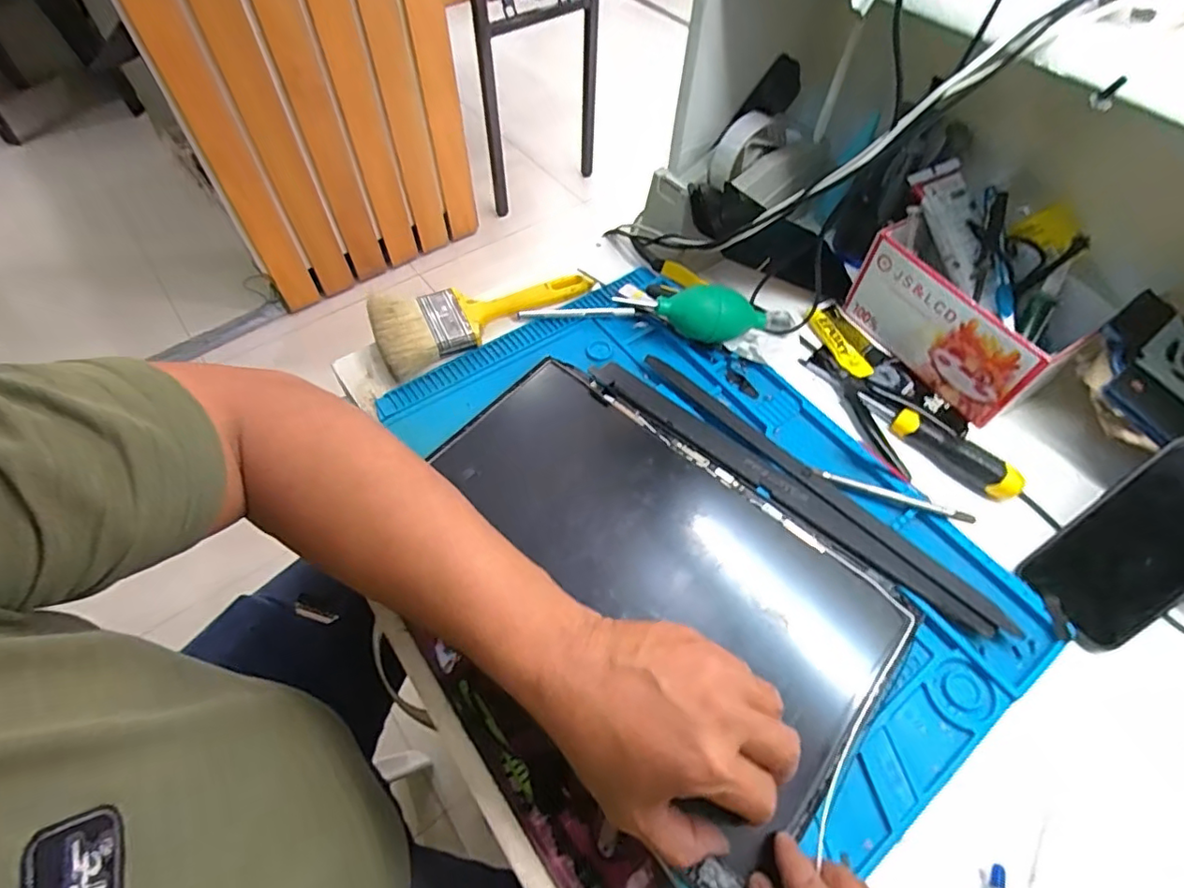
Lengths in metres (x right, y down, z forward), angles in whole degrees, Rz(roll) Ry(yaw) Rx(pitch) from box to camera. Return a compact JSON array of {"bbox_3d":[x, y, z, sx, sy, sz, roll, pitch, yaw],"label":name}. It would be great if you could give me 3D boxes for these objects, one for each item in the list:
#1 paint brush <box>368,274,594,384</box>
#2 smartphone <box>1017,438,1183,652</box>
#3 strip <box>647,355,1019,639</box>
[{"bbox_3d":[-0.099,-0.127,0.551,0.209,0.024,0.084,-21,60,-15],"label":"paint brush"},{"bbox_3d":[0.381,0.068,0.395,0.146,0.009,0.074,-48,61,16],"label":"smartphone"},{"bbox_3d":[0.176,0.028,0.465,0.022,0.010,0.335,-38,65,-23],"label":"strip"}]

